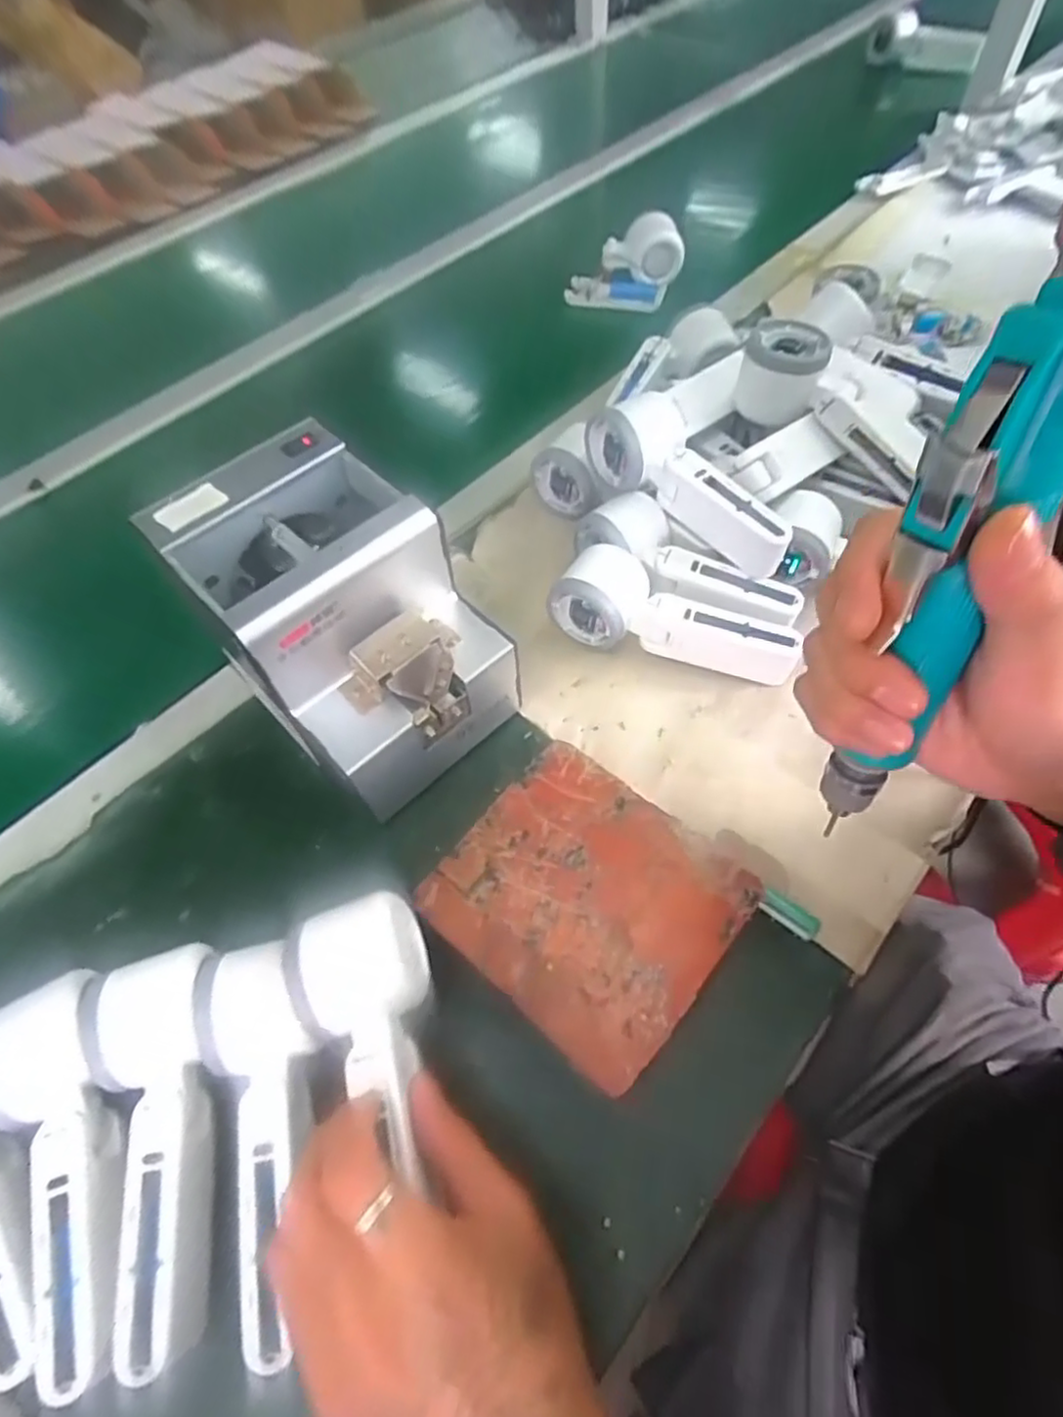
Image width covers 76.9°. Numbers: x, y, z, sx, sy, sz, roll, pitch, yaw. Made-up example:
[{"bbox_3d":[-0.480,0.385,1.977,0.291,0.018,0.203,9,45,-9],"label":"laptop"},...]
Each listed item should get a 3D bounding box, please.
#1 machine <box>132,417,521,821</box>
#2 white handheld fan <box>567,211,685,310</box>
[{"bbox_3d":[-0.109,-0.047,0.413,0.122,0.150,0.181,-40,64,-19],"label":"machine"},{"bbox_3d":[0.103,-0.501,0.759,0.129,0.070,0.056,-8,58,-1],"label":"white handheld fan"}]

